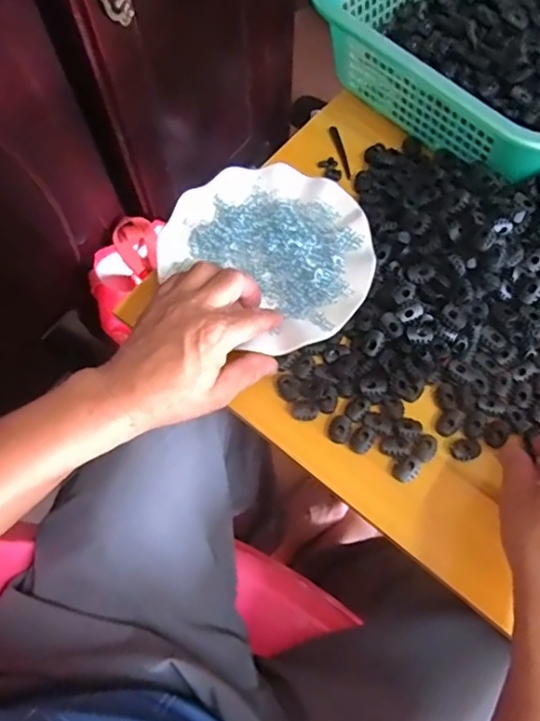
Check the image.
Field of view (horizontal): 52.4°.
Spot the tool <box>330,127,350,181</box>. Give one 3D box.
[{"bbox_3d":[0.072,-0.208,0.546,0.008,0.004,0.065,-13,69,-6],"label":"tool"}]

